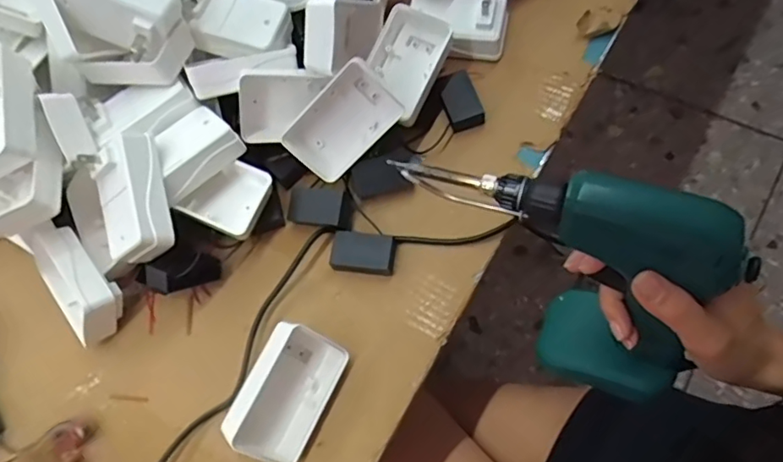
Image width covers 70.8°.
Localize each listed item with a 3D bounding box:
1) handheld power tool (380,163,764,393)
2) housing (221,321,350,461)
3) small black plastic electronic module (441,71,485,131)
[{"bbox_3d":[0.095,0.027,0.333,0.196,0.159,0.077,21,74,9],"label":"handheld power tool"},{"bbox_3d":[-0.073,0.115,0.392,0.053,0.047,0.089,23,74,16],"label":"housing"},{"bbox_3d":[0.059,-0.110,0.470,0.028,0.019,0.046,-18,67,1],"label":"small black plastic electronic module"}]

